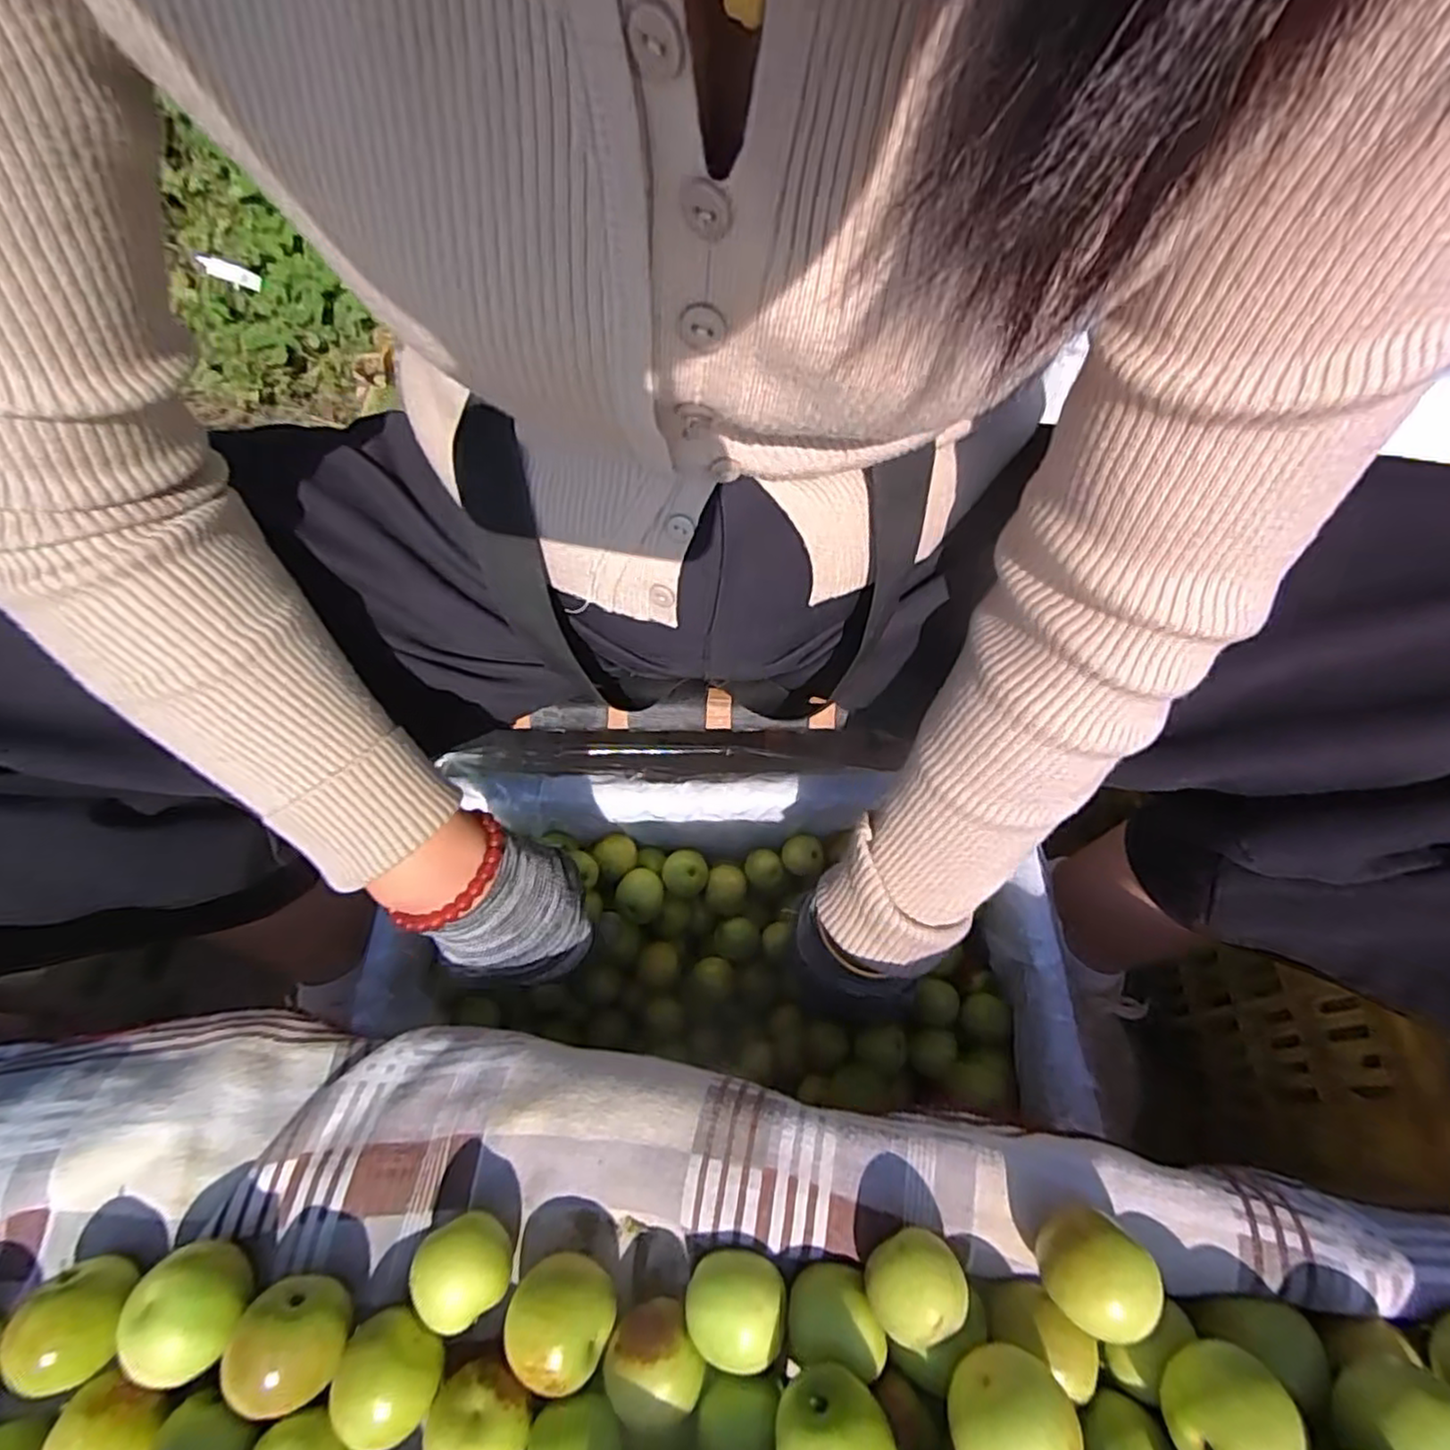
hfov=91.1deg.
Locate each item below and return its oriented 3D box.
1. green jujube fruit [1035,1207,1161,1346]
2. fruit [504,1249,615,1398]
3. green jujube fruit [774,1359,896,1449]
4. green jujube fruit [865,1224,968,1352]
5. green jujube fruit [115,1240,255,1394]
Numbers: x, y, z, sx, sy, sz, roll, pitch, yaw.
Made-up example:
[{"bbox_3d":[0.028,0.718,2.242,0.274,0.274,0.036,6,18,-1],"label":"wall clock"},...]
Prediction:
[{"bbox_3d":[0.114,0.169,0.220,0.029,0.031,0.029,0,61,1],"label":"green jujube fruit"},{"bbox_3d":[-0.054,0.196,0.237,0.033,0.026,0.031,0,61,1],"label":"fruit"},{"bbox_3d":[0.030,0.199,0.198,0.031,0.035,0.029,0,61,1],"label":"green jujube fruit"},{"bbox_3d":[0.059,0.174,0.221,0.028,0.026,0.026,0,61,1],"label":"green jujube fruit"},{"bbox_3d":[-0.177,0.195,0.239,0.032,0.027,0.036,-10,61,-5],"label":"green jujube fruit"}]

